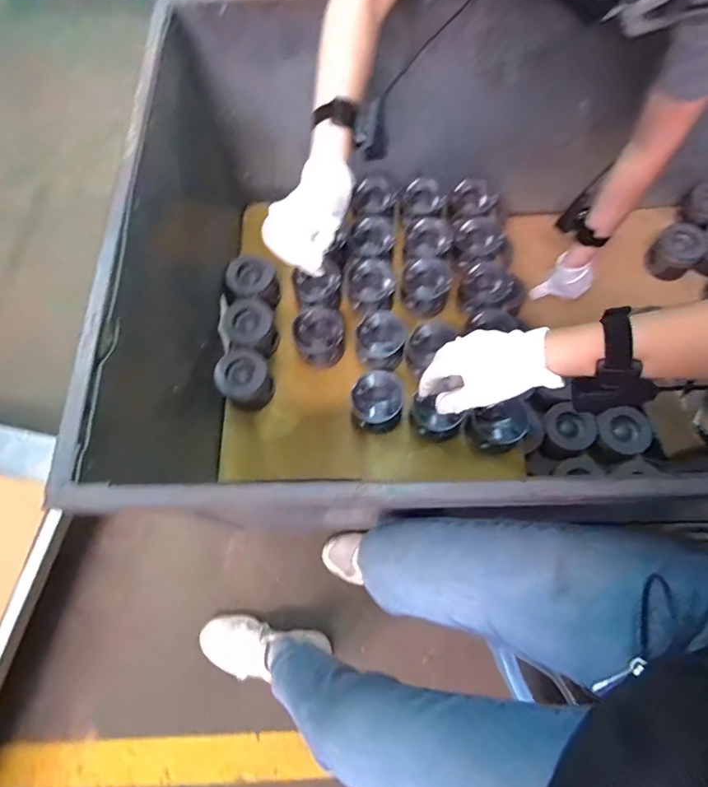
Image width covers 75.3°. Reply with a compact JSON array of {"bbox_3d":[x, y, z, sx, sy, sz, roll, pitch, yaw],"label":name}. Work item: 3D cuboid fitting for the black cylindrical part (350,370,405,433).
[{"bbox_3d":[0.041,0.017,0.781,0.086,0.060,0.092,-1,68,2],"label":"black cylindrical part"}]

